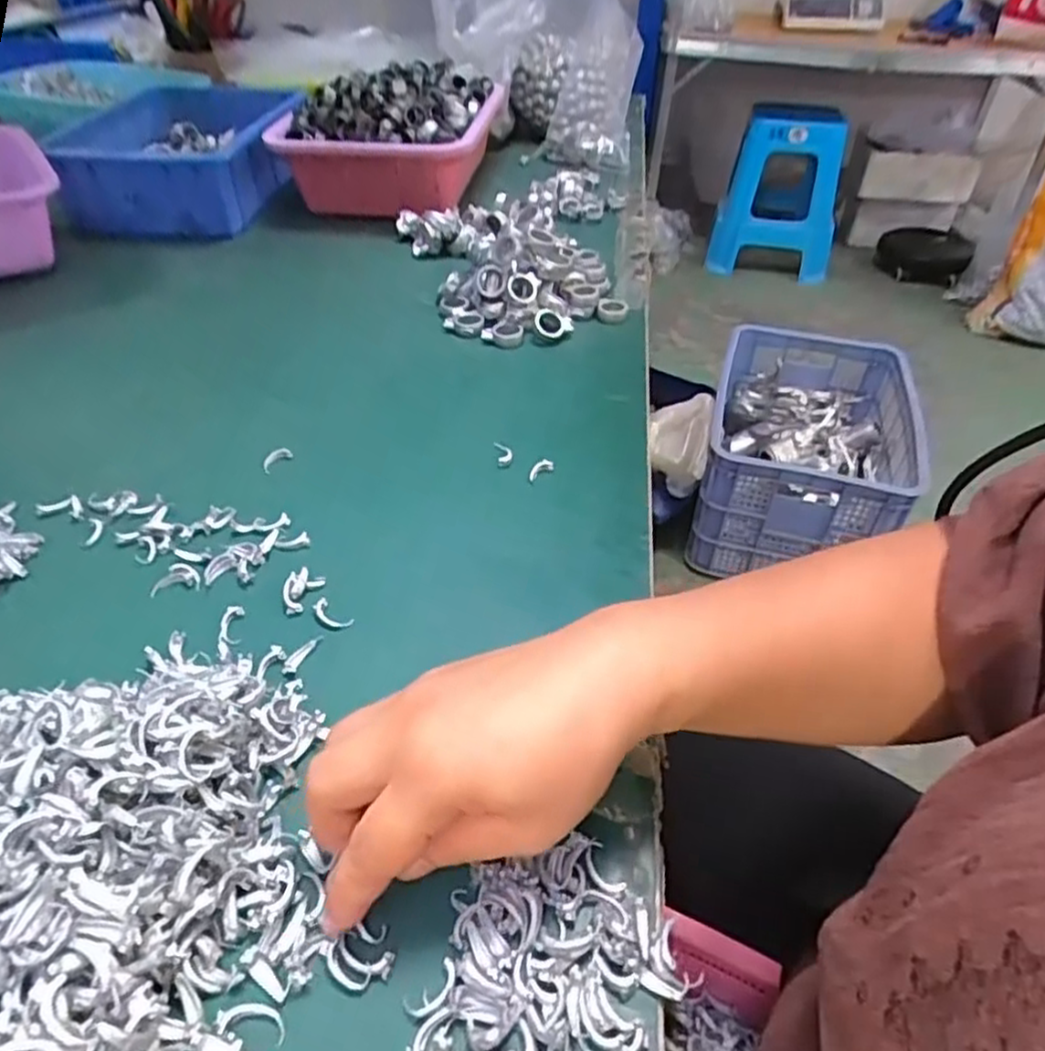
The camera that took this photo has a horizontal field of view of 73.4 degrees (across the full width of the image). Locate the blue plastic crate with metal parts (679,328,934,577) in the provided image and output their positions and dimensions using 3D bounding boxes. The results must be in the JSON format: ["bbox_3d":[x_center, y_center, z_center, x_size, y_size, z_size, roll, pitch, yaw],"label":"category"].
[{"bbox_3d":[0.579,-0.144,1.422,0.392,0.264,0.508,14,43,11],"label":"blue plastic crate with metal parts"}]

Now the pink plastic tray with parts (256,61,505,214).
[{"bbox_3d":[-0.136,-0.430,0.788,0.199,0.125,0.257,6,43,6],"label":"pink plastic tray with parts"}]

